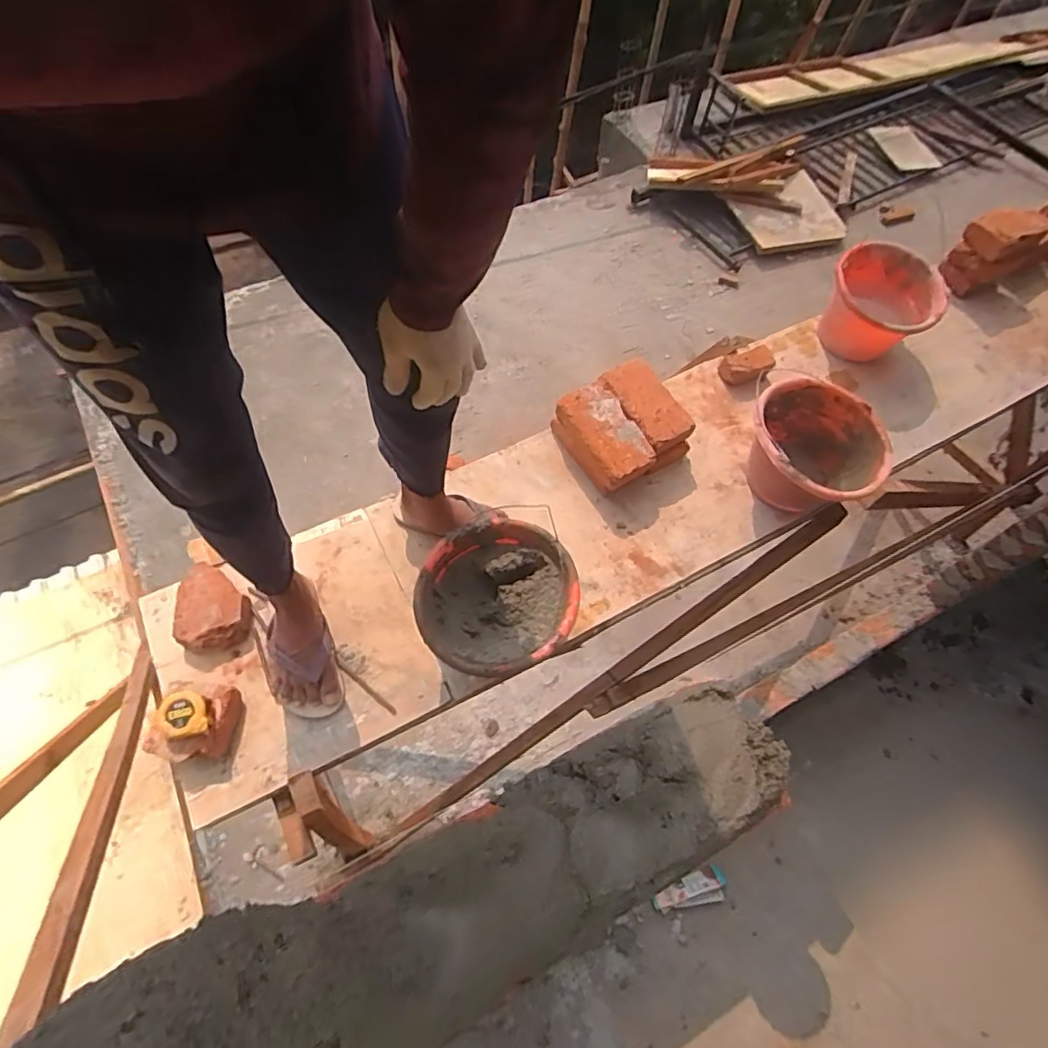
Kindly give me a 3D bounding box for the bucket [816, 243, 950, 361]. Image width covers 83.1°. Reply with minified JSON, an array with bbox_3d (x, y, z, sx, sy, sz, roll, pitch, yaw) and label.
[{"bbox_3d":[0.773,-0.469,1.303,0.228,0.169,0.241,36,65,16],"label":"bucket"}]

